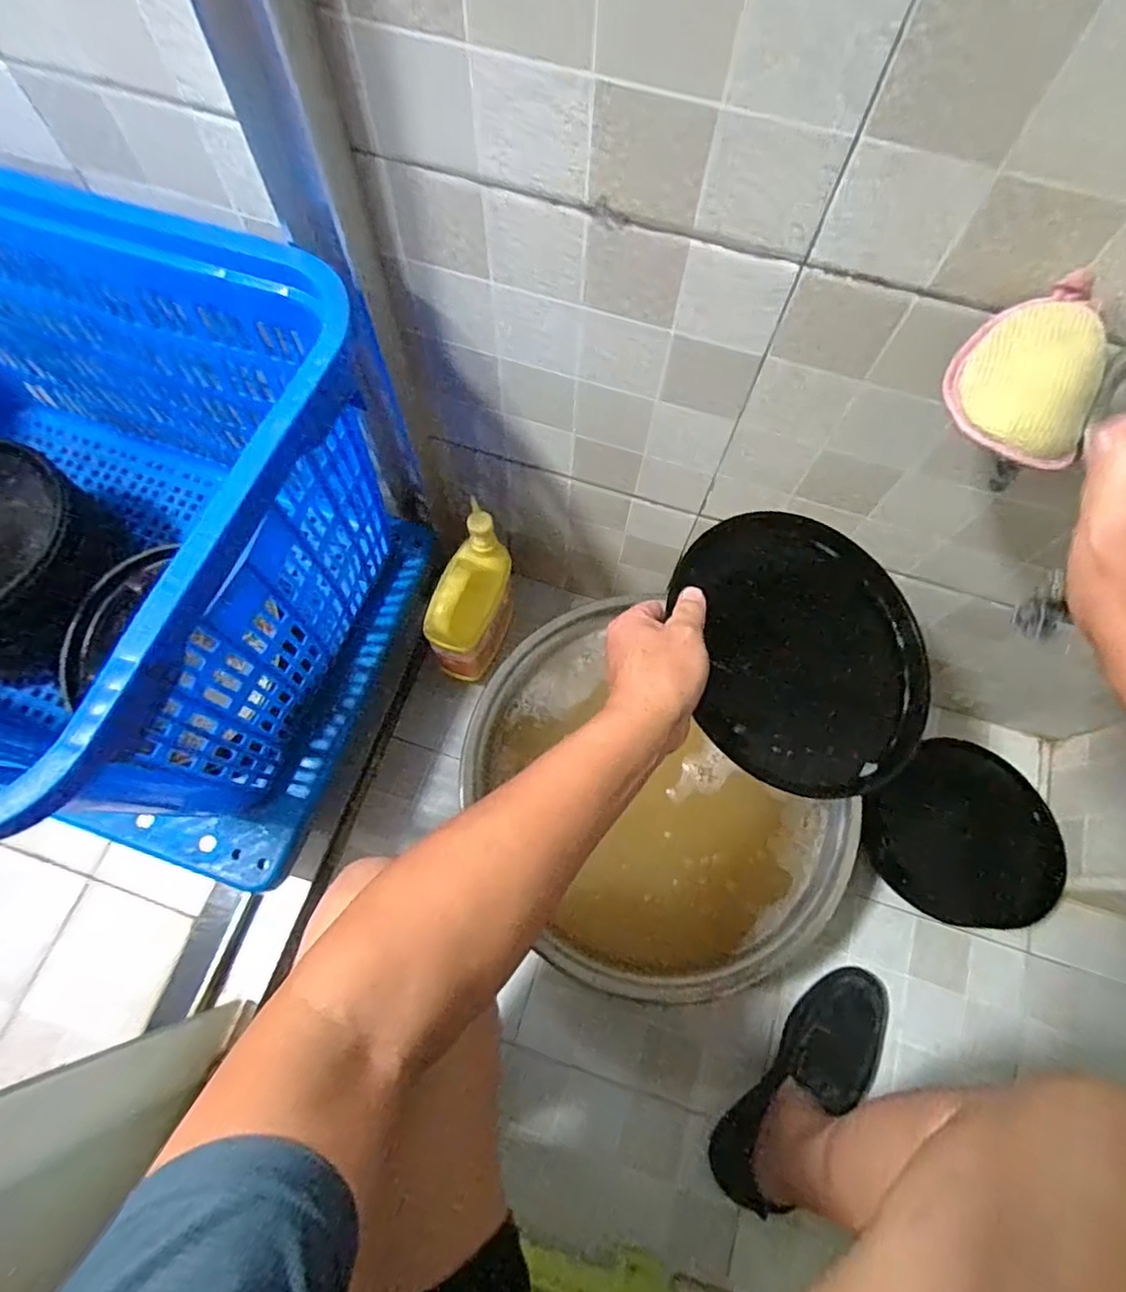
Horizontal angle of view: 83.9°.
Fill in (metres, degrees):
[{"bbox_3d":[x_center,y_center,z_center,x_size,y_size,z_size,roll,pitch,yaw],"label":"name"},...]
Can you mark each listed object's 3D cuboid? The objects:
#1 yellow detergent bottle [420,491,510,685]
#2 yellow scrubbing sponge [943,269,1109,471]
[{"bbox_3d":[-0.108,-0.049,0.807,0.093,0.215,0.156,19,71,5],"label":"yellow detergent bottle"},{"bbox_3d":[0.281,-0.162,0.383,0.077,0.035,0.106,21,90,30],"label":"yellow scrubbing sponge"}]

